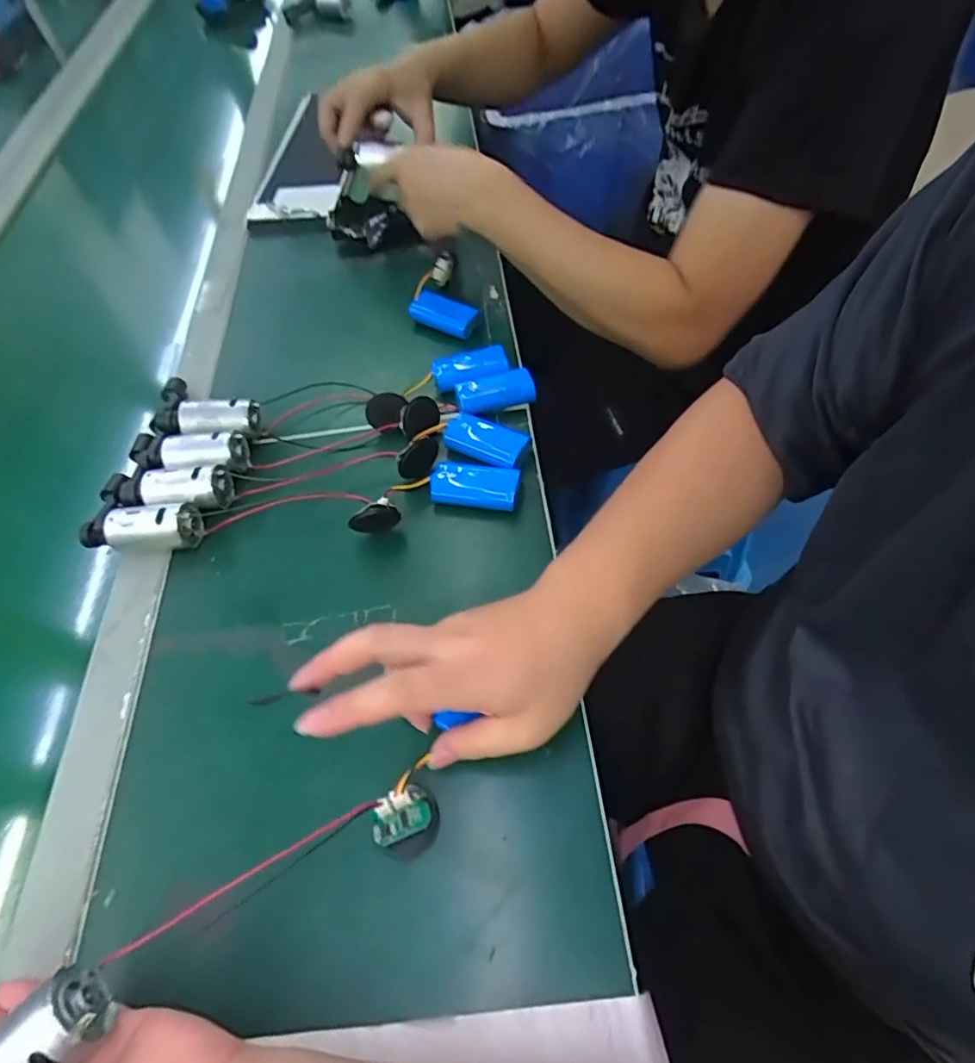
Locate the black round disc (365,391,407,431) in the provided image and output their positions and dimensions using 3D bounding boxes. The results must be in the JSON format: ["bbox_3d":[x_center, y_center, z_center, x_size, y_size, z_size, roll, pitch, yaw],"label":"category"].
[{"bbox_3d":[-0.087,-0.101,0.485,0.030,0.034,0.005,22,27,0],"label":"black round disc"}]

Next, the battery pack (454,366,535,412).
[{"bbox_3d":[0.007,-0.123,0.503,0.069,0.022,0.028,-8,56,0],"label":"battery pack"}]

